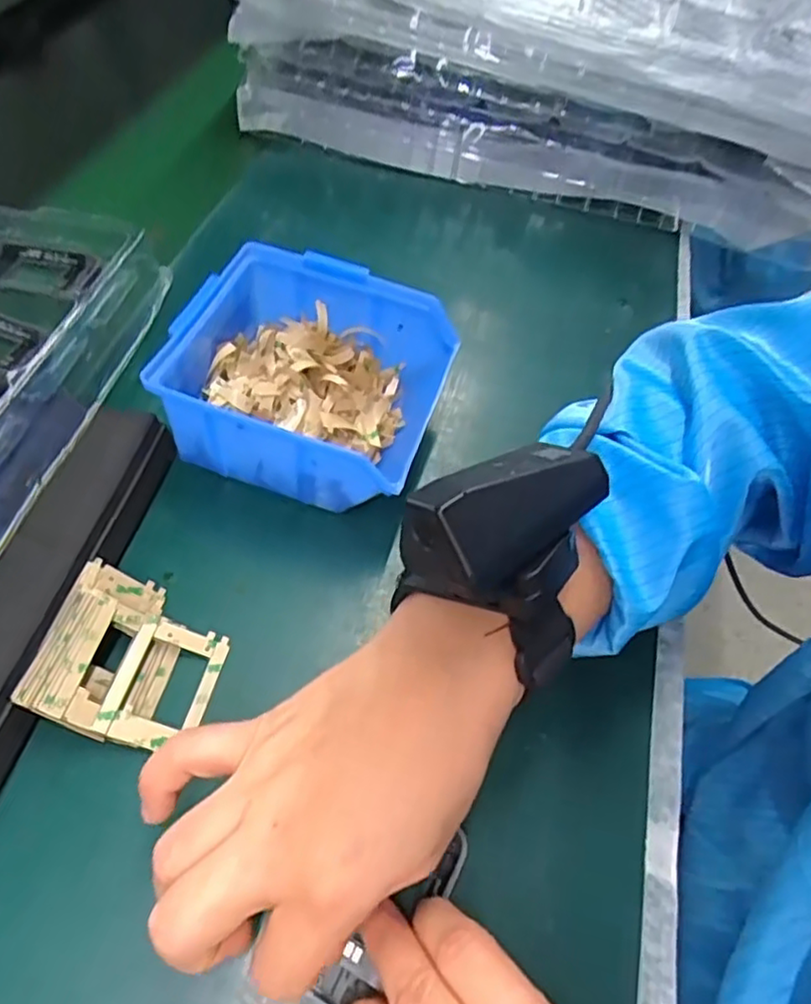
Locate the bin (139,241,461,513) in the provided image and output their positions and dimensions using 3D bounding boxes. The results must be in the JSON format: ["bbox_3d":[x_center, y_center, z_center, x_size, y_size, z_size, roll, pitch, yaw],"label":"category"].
[{"bbox_3d":[-0.051,-0.063,0.364,0.130,0.076,0.122,15,56,6],"label":"bin"}]

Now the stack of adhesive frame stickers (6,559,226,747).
[{"bbox_3d":[-0.120,0.069,0.291,0.071,0.015,0.069,29,53,-19],"label":"stack of adhesive frame stickers"}]

